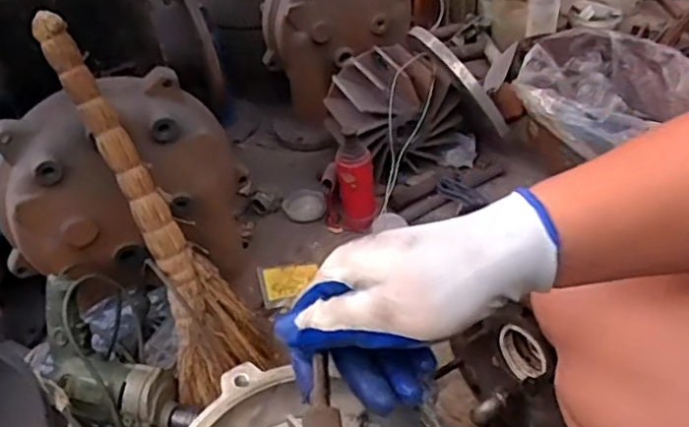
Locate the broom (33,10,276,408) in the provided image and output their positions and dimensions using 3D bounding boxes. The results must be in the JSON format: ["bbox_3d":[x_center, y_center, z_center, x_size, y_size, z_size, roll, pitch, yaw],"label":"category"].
[{"bbox_3d":[-0.252,0.003,0.824,0.134,0.523,0.062,-32,18,-25],"label":"broom"}]

